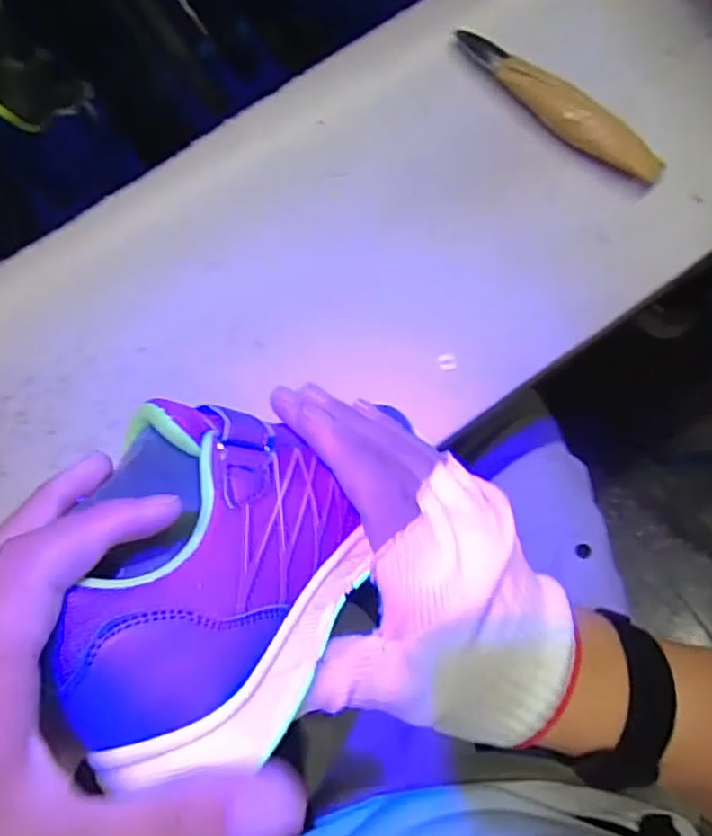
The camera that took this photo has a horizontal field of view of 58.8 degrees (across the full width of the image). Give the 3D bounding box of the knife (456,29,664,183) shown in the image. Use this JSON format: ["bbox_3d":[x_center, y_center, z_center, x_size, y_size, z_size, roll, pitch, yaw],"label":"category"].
[{"bbox_3d":[0.135,-0.211,0.431,0.164,0.024,0.028,39,80,8],"label":"knife"}]

